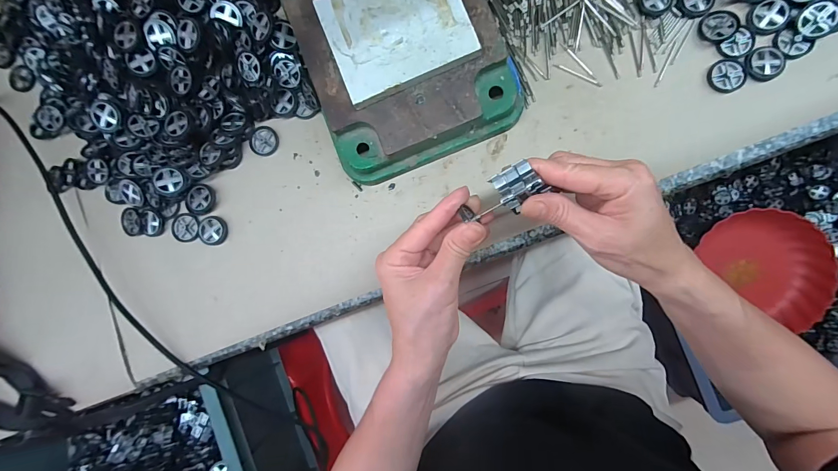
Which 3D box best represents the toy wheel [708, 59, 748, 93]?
[{"bbox_3d":[0.254,-0.132,0.296,0.026,0.004,0.027,0,88,7],"label":"toy wheel"}]

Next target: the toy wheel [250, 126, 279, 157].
[{"bbox_3d":[-0.147,-0.090,0.341,0.027,0.004,0.027,1,88,7],"label":"toy wheel"}]

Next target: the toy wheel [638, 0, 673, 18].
[{"bbox_3d":[0.199,-0.199,0.303,0.025,0.004,0.028,7,89,7],"label":"toy wheel"}]

